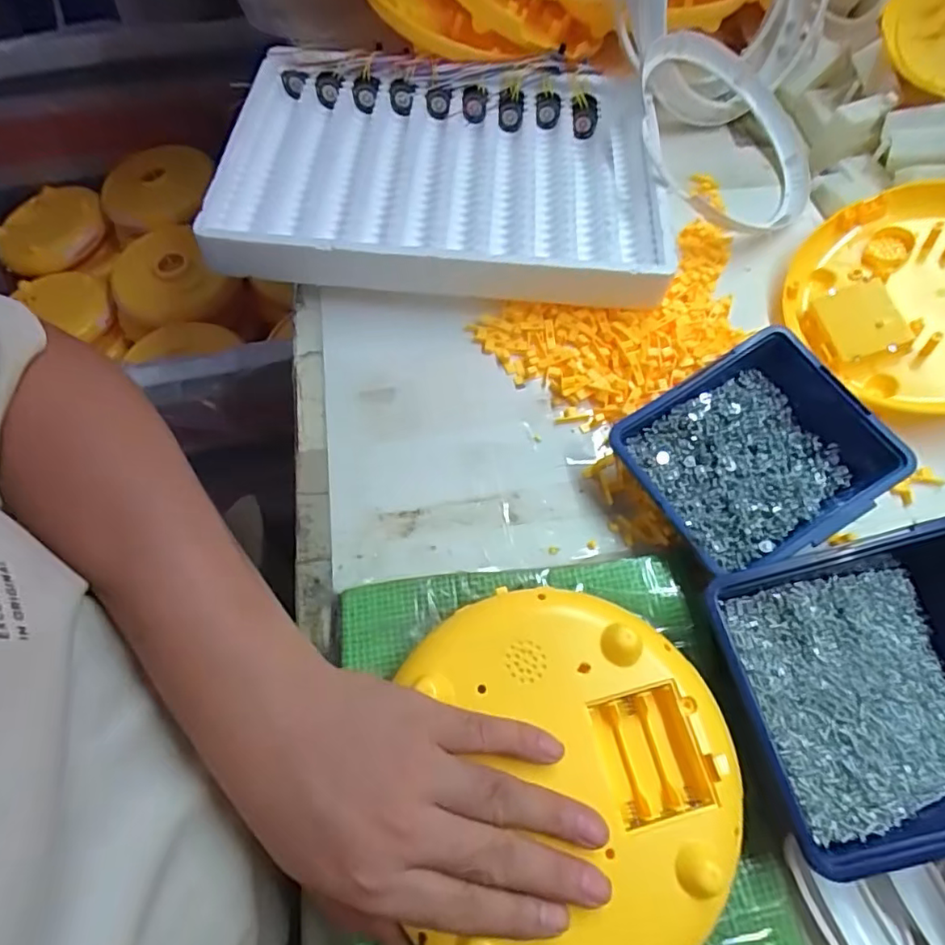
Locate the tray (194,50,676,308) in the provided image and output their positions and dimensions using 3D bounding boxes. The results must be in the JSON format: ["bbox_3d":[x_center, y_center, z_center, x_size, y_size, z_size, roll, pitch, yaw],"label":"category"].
[{"bbox_3d":[-0.026,-0.250,0.461,0.346,0.059,0.275,3,67,0],"label":"tray"}]

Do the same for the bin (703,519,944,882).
[{"bbox_3d":[0.229,0.110,0.301,0.175,0.057,0.143,-12,68,-6],"label":"bin"}]

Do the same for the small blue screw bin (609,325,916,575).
[{"bbox_3d":[0.176,-0.009,0.358,0.144,0.050,0.123,-29,70,-13],"label":"small blue screw bin"}]

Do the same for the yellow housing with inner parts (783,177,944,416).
[{"bbox_3d":[0.334,-0.126,0.421,0.185,0.045,0.185,-5,72,17],"label":"yellow housing with inner parts"}]

